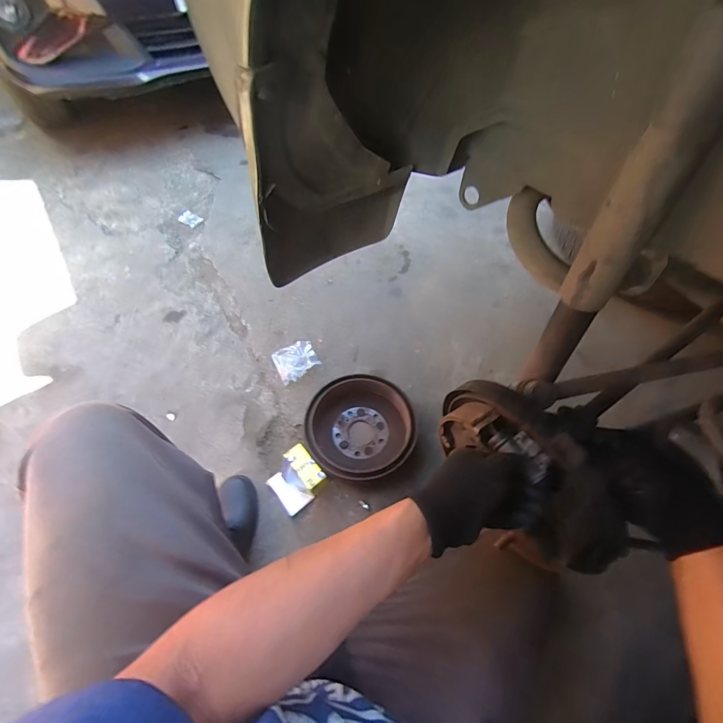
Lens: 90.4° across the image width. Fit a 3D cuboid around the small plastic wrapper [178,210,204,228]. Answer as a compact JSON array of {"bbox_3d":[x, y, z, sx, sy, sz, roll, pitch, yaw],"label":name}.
[{"bbox_3d":[-0.659,-0.547,1.377,0.109,0.008,0.056,33,62,15],"label":"small plastic wrapper"}]

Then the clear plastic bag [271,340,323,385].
[{"bbox_3d":[-0.186,-0.004,1.013,0.119,0.024,0.107,-30,63,-18],"label":"clear plastic bag"}]

